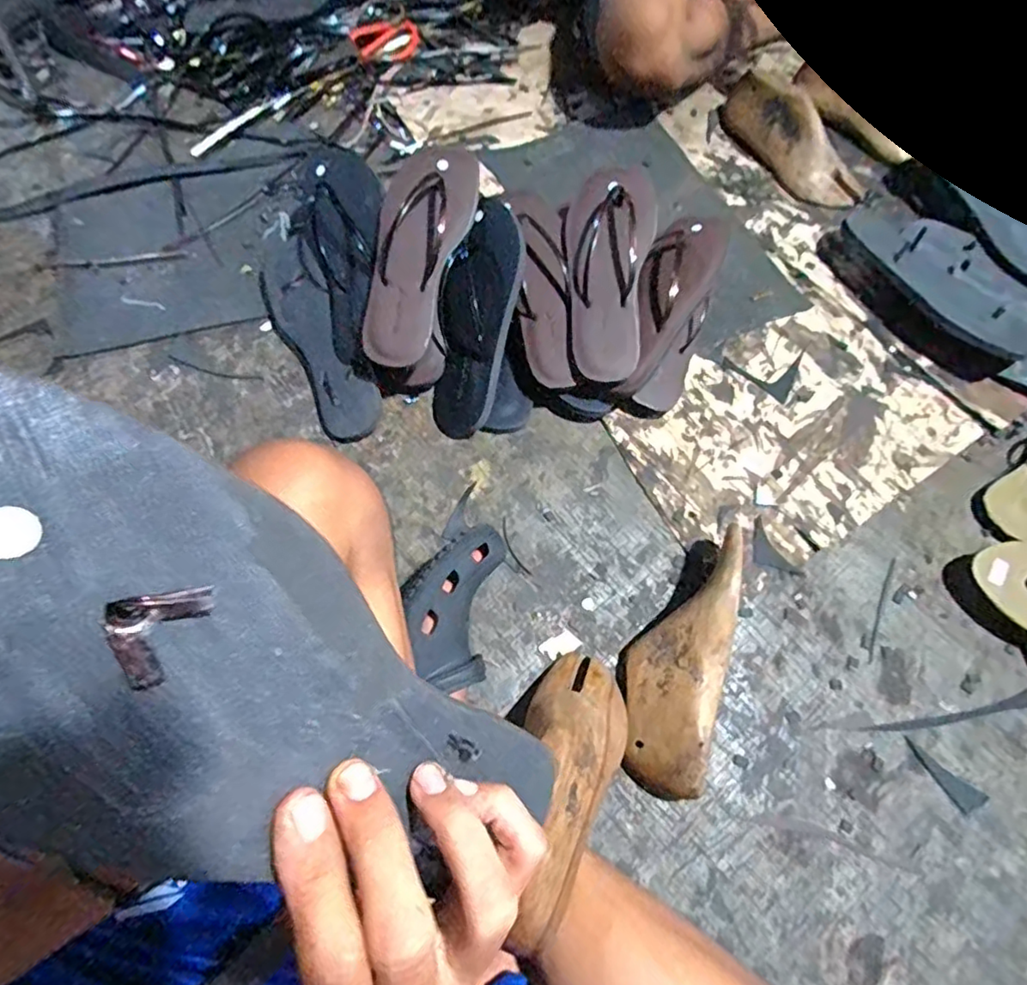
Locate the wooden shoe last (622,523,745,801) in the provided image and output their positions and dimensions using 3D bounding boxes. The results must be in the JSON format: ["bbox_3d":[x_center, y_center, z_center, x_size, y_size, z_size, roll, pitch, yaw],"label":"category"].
[{"bbox_3d":[0.151,0.147,0.535,0.077,0.082,0.234,15,69,5],"label":"wooden shoe last"}]

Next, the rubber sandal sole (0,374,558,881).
[{"bbox_3d":[-0.063,0.068,0.179,0.009,0.234,0.091,7,61,45],"label":"rubber sandal sole"}]

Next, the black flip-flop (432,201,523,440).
[{"bbox_3d":[-0.041,-0.190,0.635,0.080,0.037,0.259,11,95,3],"label":"black flip-flop"}]

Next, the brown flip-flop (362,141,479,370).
[{"bbox_3d":[-0.102,-0.261,0.613,0.083,0.045,0.259,14,83,4],"label":"brown flip-flop"}]

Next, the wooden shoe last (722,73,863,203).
[{"bbox_3d":[0.388,-0.498,0.804,0.067,0.081,0.246,-39,74,-15],"label":"wooden shoe last"}]

